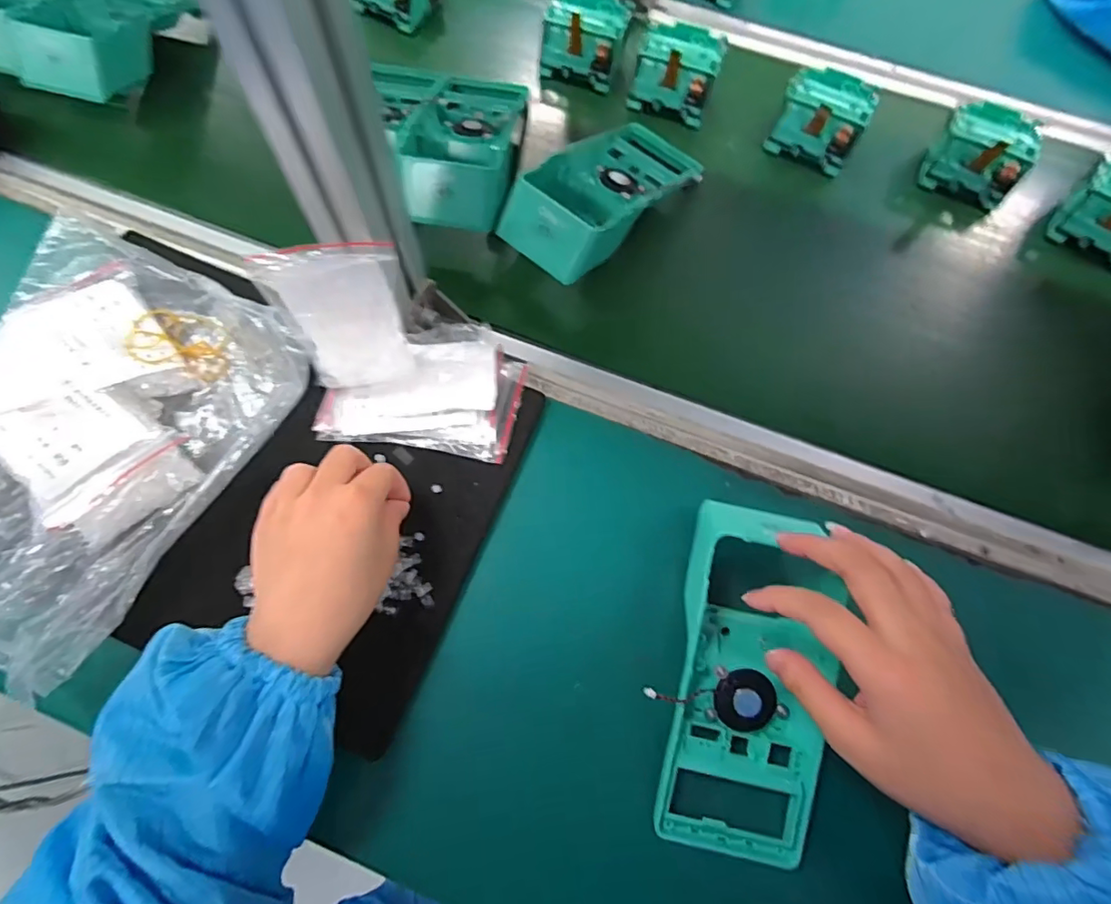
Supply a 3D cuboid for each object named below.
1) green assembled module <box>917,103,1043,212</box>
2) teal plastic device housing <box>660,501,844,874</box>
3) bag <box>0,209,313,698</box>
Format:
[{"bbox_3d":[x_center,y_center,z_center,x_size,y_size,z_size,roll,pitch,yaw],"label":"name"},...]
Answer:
[{"bbox_3d":[0.386,-0.272,0.484,0.079,0.045,0.077,31,71,11],"label":"green assembled module"},{"bbox_3d":[0.115,0.126,0.303,0.093,0.056,0.186,11,68,4],"label":"teal plastic device housing"},{"bbox_3d":[-0.307,-0.011,0.333,0.217,0.045,0.270,24,70,8],"label":"bag"}]

